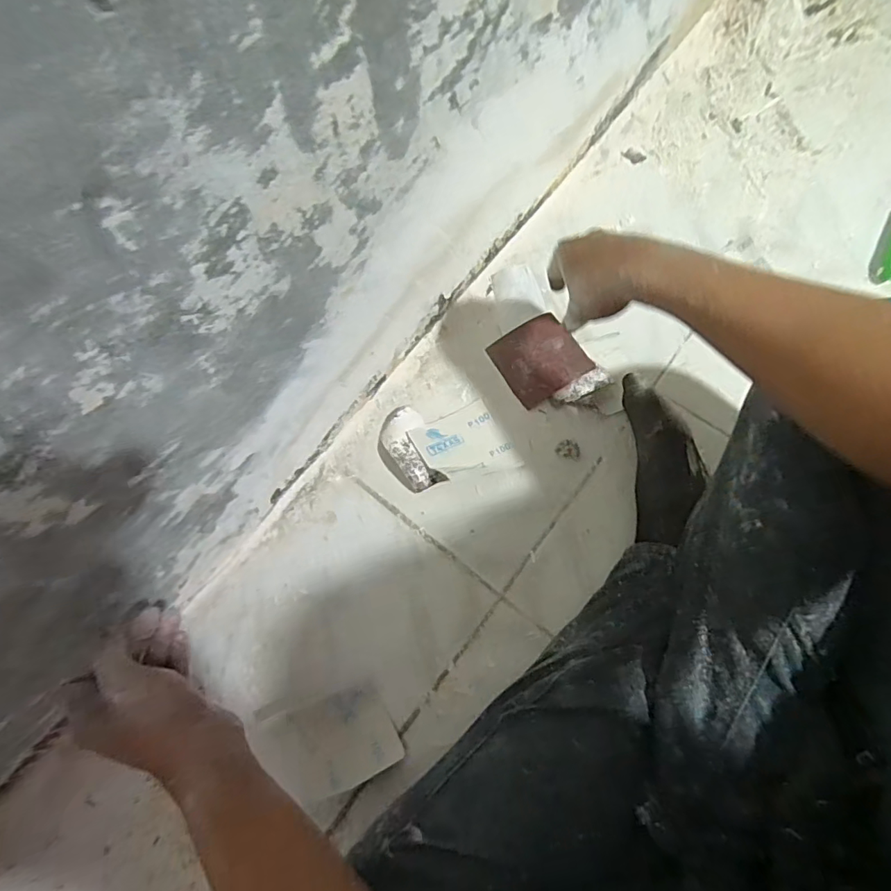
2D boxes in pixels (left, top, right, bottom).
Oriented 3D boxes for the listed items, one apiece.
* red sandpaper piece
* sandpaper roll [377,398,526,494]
[{"bbox_3d":[0.111,-0.105,0.622,0.091,0.006,0.097,-33,71,6],"label":"red sandpaper piece"},{"bbox_3d":[0.001,-0.007,0.589,0.146,0.025,0.097,-14,69,-3],"label":"sandpaper roll"}]

